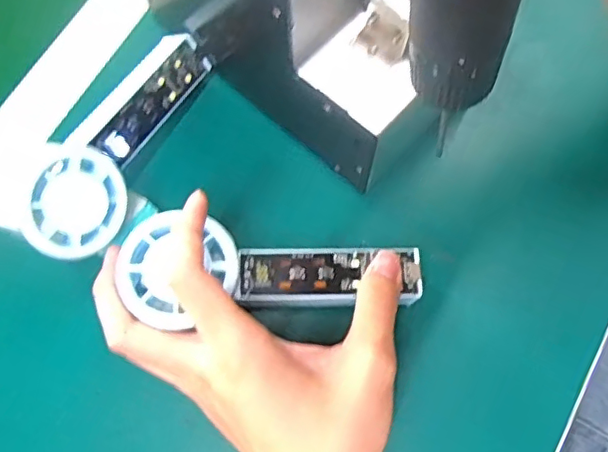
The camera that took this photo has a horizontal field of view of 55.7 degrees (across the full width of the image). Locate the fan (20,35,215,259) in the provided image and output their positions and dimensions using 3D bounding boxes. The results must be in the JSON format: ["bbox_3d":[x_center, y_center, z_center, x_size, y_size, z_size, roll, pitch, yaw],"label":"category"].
[{"bbox_3d":[-0.107,-0.049,0.326,0.034,0.050,0.149,0,53,38],"label":"fan"}]

